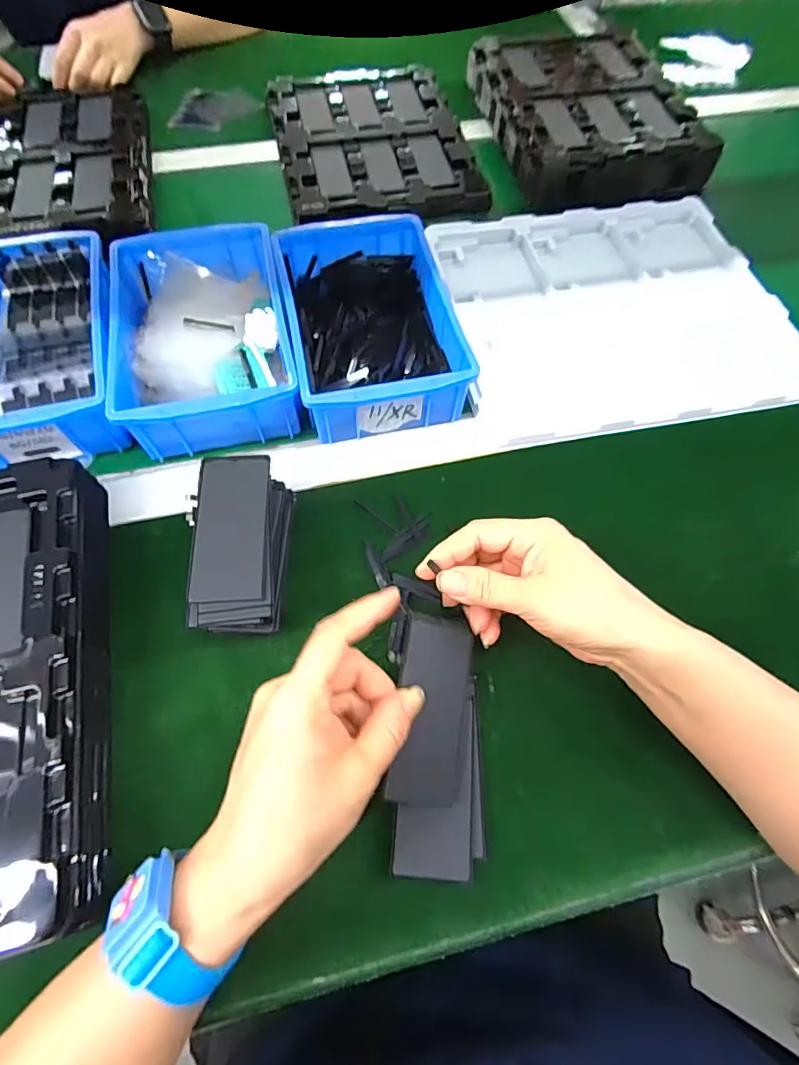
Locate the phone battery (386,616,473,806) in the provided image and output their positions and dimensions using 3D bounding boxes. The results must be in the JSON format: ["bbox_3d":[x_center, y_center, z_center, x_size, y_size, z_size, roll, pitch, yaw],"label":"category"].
[{"bbox_3d":[0.019,0.100,0.281,0.042,0.006,0.099,12,75,-15],"label":"phone battery"}]

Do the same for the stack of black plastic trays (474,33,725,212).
[{"bbox_3d":[0.231,-0.515,0.609,0.222,0.041,0.297,-11,65,-7],"label":"stack of black plastic trays"}]

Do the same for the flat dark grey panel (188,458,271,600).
[{"bbox_3d":[-0.106,-0.005,0.313,0.045,0.009,0.098,-2,64,-2],"label":"flat dark grey panel"}]

